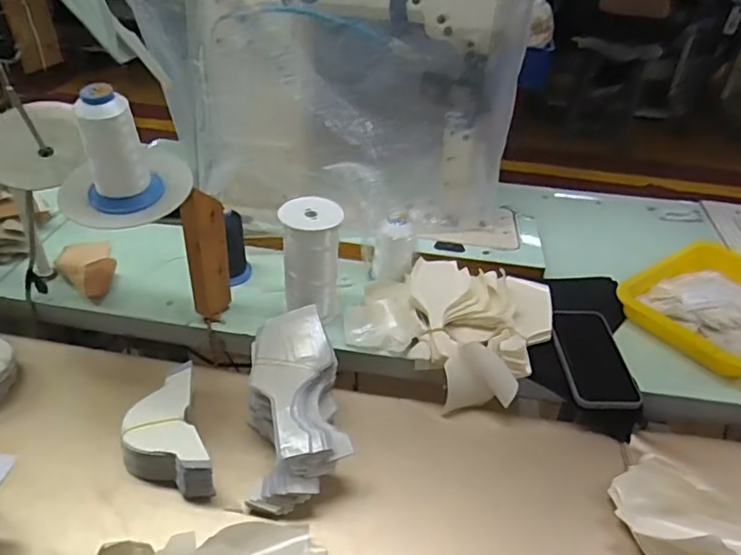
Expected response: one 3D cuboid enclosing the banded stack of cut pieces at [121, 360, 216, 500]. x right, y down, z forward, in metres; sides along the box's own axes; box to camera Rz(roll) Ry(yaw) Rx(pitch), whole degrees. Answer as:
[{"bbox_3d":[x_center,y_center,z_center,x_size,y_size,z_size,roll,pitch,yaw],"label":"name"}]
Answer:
[{"bbox_3d":[-0.228,0.173,0.648,0.085,0.042,0.156,-12,42,-18],"label":"banded stack of cut pieces"}]

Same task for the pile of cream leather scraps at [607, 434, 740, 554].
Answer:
[{"bbox_3d":[0.331,0.252,0.595,0.112,0.055,0.219,-14,43,-20],"label":"pile of cream leather scraps"}]

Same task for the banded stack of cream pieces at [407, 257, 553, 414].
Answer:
[{"bbox_3d":[0.149,0.068,0.785,0.193,0.061,0.221,3,37,-2],"label":"banded stack of cream pieces"}]

